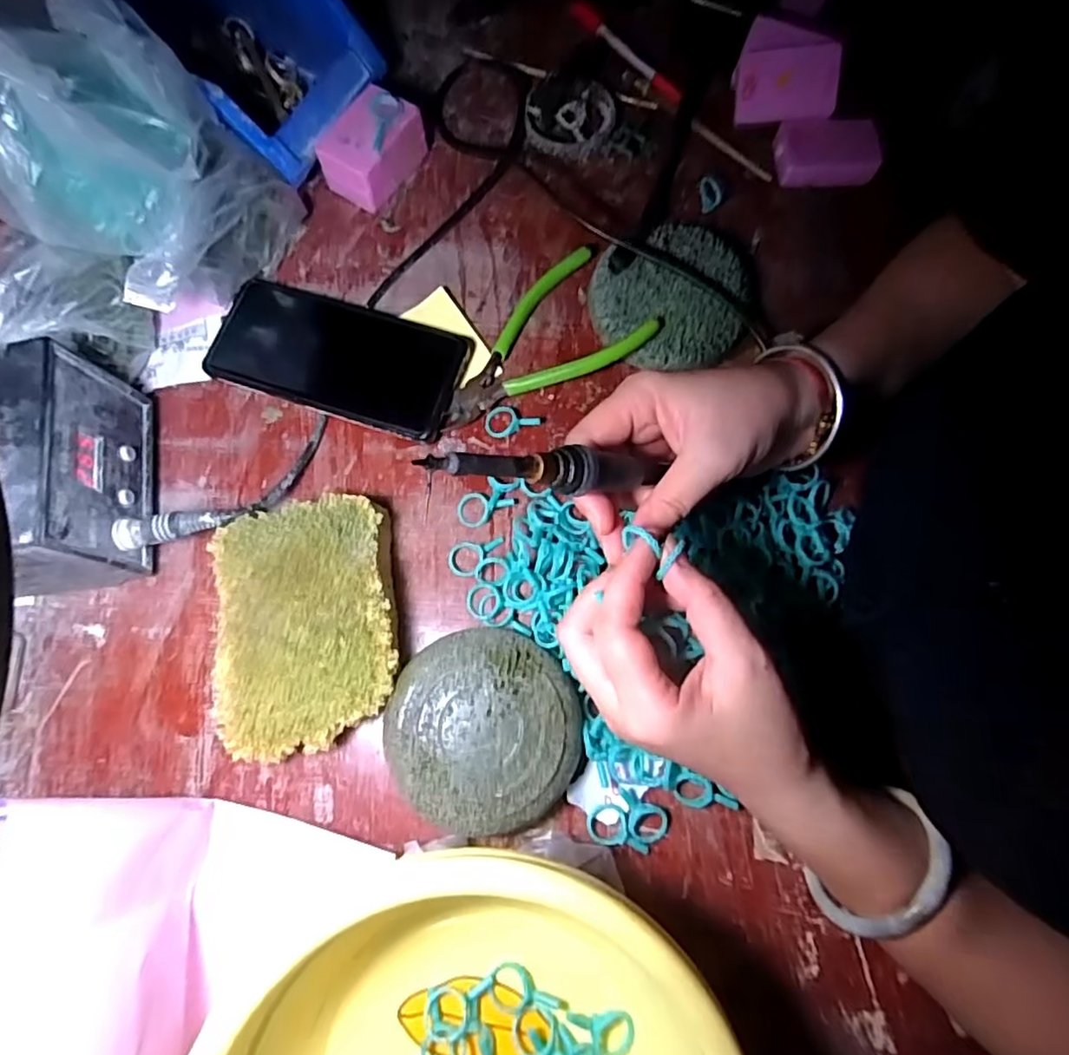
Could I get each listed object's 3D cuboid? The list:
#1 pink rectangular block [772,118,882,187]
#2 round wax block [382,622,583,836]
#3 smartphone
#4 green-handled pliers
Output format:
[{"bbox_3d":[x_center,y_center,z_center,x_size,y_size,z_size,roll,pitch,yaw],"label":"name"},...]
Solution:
[{"bbox_3d":[0.211,-0.273,0.444,0.068,0.025,0.042,1,76,0],"label":"pink rectangular block"},{"bbox_3d":[-0.028,0.109,0.335,0.102,0.035,0.100,0,76,0],"label":"round wax block"},{"bbox_3d":[-0.130,-0.116,0.405,0.166,0.017,0.085,19,76,4],"label":"smartphone"},{"bbox_3d":[0.000,-0.118,0.399,0.147,0.032,0.086,-35,78,-9],"label":"green-handled pliers"}]

